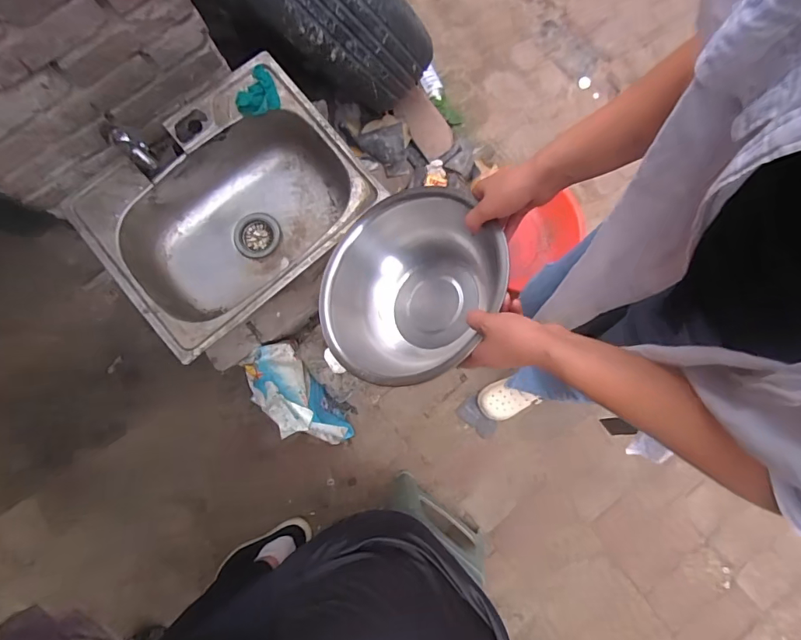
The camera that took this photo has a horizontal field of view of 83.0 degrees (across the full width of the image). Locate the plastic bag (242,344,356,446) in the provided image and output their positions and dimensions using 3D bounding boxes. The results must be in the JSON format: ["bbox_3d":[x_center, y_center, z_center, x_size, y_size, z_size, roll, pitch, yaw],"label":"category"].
[{"bbox_3d":[-0.265,0.207,1.195,0.140,0.235,0.313,-40,83,-5],"label":"plastic bag"}]

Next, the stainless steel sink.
[{"bbox_3d":[-0.355,-0.225,0.970,0.521,0.241,0.408,-39,78,-9],"label":"stainless steel sink"}]

